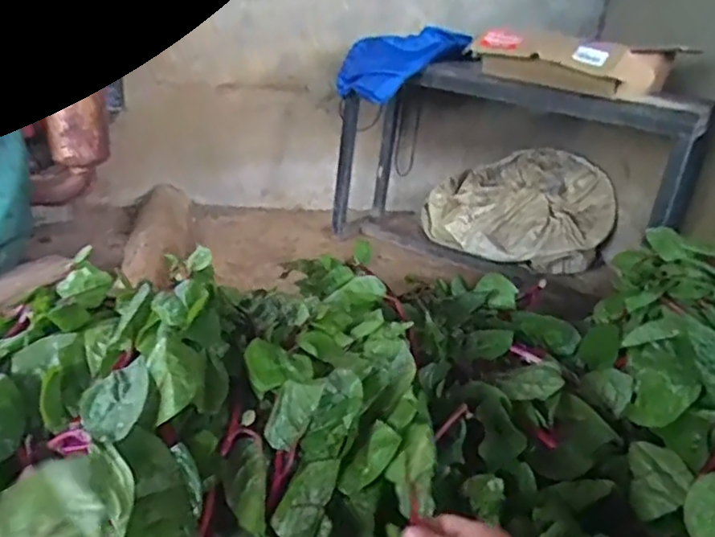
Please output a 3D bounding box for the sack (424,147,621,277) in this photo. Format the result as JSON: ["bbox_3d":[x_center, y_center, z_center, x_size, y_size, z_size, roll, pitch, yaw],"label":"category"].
[{"bbox_3d":[0.389,-0.155,1.562,0.440,0.169,0.376,14,29,14],"label":"sack"}]

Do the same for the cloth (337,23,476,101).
[{"bbox_3d":[0.082,-0.436,1.343,0.246,0.073,0.208,-36,46,-20],"label":"cloth"}]

